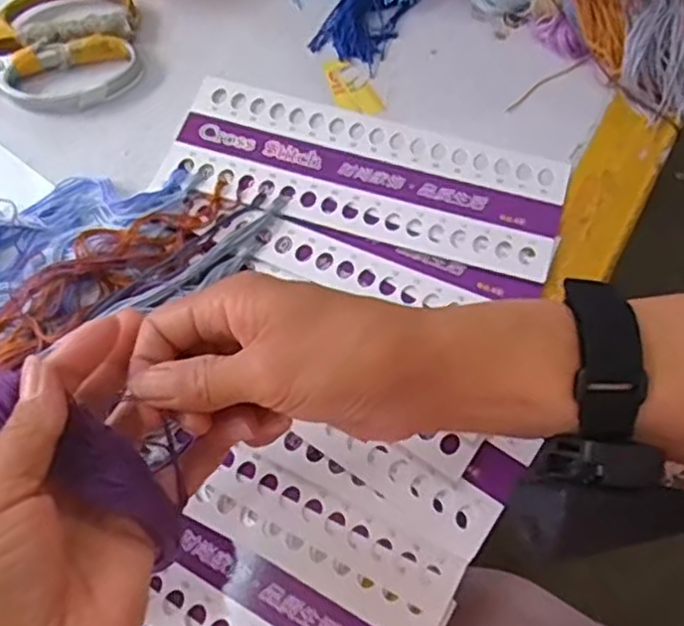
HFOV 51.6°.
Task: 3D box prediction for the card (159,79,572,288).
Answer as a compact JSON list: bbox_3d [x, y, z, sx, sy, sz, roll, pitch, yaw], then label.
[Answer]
[{"bbox_3d":[0.014,-0.087,0.437,0.239,0.004,0.084,15,67,8],"label":"card"}]

